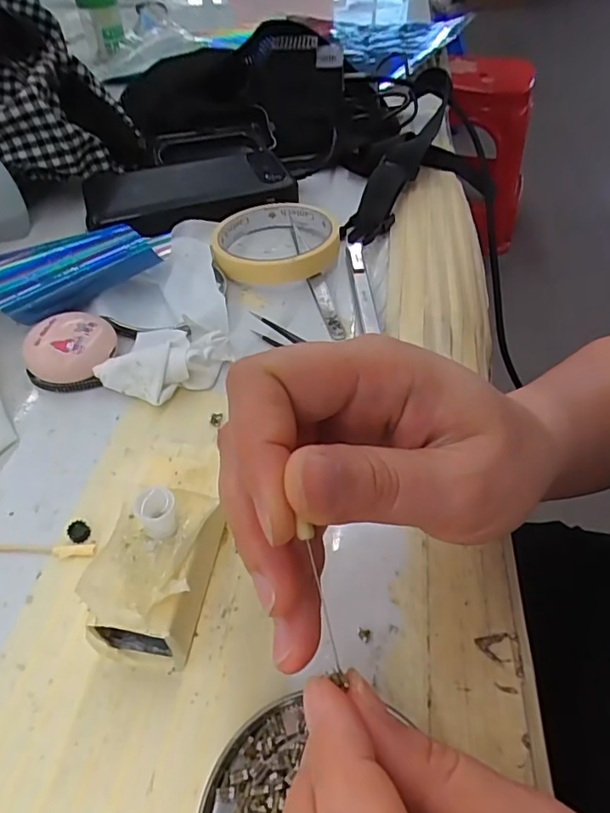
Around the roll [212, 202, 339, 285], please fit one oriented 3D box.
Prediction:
[{"bbox_3d":[-0.020,-0.119,0.375,0.084,0.019,0.087,0,49,0],"label":"roll"}]

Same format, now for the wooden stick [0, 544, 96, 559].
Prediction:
[{"bbox_3d":[-0.120,0.061,0.231,0.059,0.004,0.006,1,49,1],"label":"wooden stick"}]

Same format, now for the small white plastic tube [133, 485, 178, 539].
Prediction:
[{"bbox_3d":[-0.054,0.039,0.196,0.014,0.018,0.012,-30,54,-24],"label":"small white plastic tube"}]

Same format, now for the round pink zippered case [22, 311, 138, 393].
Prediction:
[{"bbox_3d":[-0.129,-0.034,0.302,0.042,0.024,0.053,11,50,10],"label":"round pink zippered case"}]

